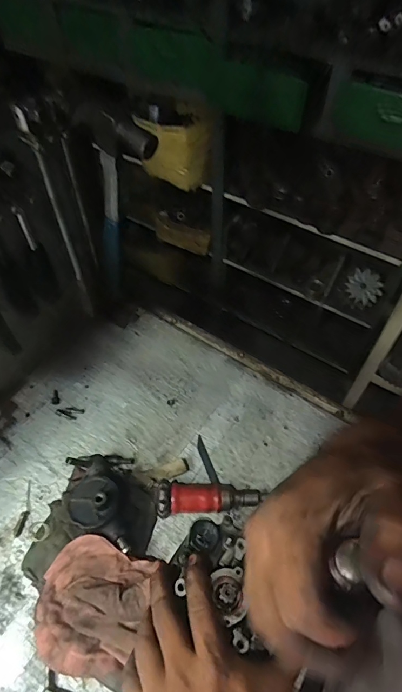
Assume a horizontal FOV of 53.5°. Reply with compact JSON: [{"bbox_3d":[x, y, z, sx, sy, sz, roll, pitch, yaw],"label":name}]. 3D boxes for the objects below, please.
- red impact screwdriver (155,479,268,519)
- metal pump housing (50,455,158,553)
[{"bbox_3d":[0.012,0.211,0.560,0.148,0.038,0.045,3,54,-12],"label":"red impact screwdriver"},{"bbox_3d":[-0.133,0.211,0.549,0.143,0.063,0.105,13,57,10],"label":"metal pump housing"}]

